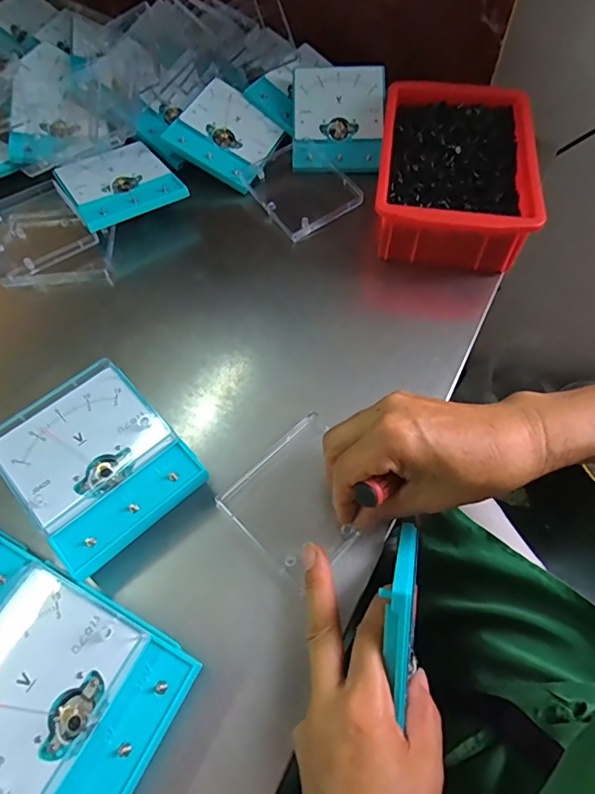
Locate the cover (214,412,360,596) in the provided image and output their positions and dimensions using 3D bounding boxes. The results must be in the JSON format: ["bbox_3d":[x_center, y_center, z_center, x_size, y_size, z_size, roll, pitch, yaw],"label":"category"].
[{"bbox_3d":[0.005,0.067,0.337,0.085,0.008,0.094,40,67,21],"label":"cover"}]

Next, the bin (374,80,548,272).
[{"bbox_3d":[0.145,-0.210,0.471,0.131,0.075,0.194,8,60,5],"label":"bin"}]

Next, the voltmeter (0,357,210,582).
[{"bbox_3d":[-0.133,0.046,0.333,0.098,0.038,0.121,-39,67,-20],"label":"voltmeter"}]

